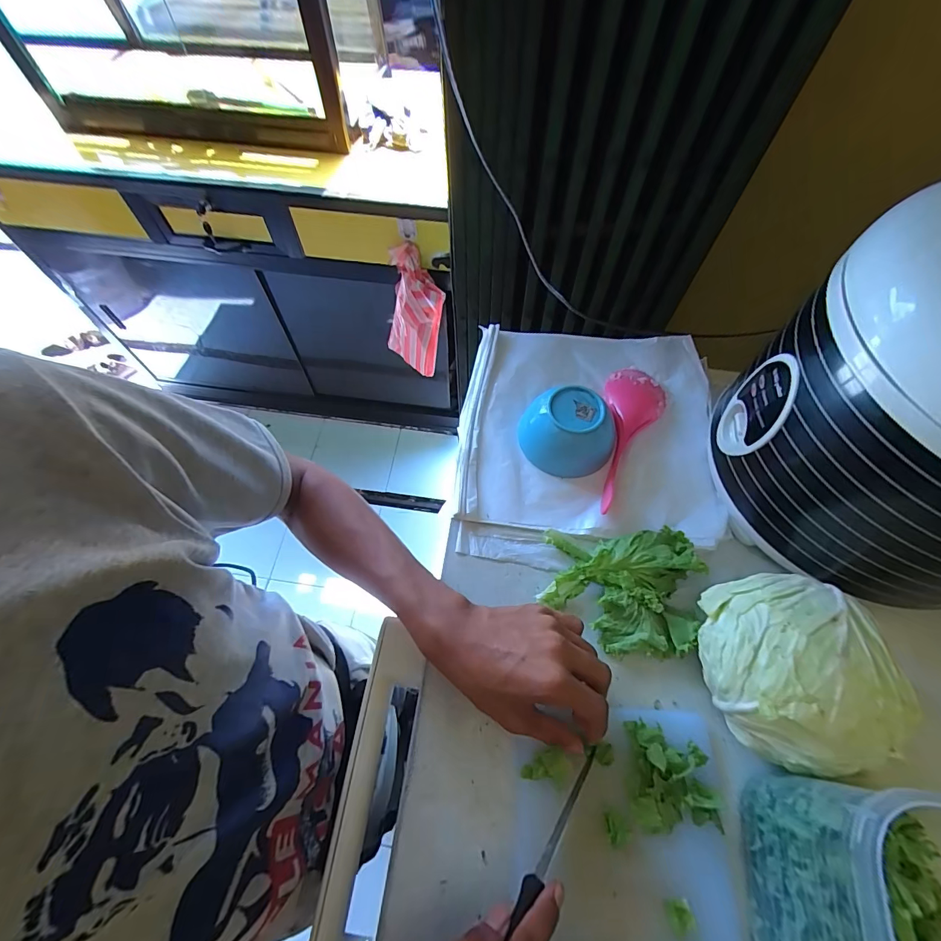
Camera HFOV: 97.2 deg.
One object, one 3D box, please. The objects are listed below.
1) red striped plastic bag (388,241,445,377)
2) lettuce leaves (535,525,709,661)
[{"bbox_3d":[-0.149,-0.408,1.062,0.162,0.330,0.085,37,67,18],"label":"red striped plastic bag"},{"bbox_3d":[0.132,0.104,0.364,0.127,0.030,0.105,2,63,2],"label":"lettuce leaves"}]

